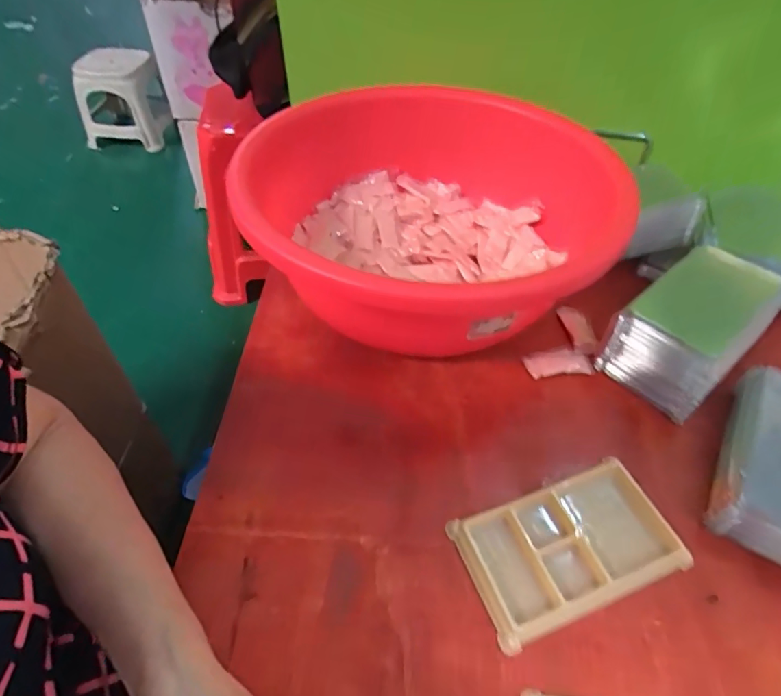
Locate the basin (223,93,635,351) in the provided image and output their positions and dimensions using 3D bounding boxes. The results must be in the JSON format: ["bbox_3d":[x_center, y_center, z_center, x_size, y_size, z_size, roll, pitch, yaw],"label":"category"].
[{"bbox_3d":[0.037,-0.099,0.438,0.273,0.127,0.280,0,49,0],"label":"basin"}]

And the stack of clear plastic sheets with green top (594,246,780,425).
[{"bbox_3d":[0.232,-0.014,0.395,0.113,0.081,0.079,-34,57,-26],"label":"stack of clear plastic sheets with green top"}]

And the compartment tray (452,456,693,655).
[{"bbox_3d":[0.113,0.126,0.320,0.131,0.015,0.079,-19,52,-16],"label":"compartment tray"}]

